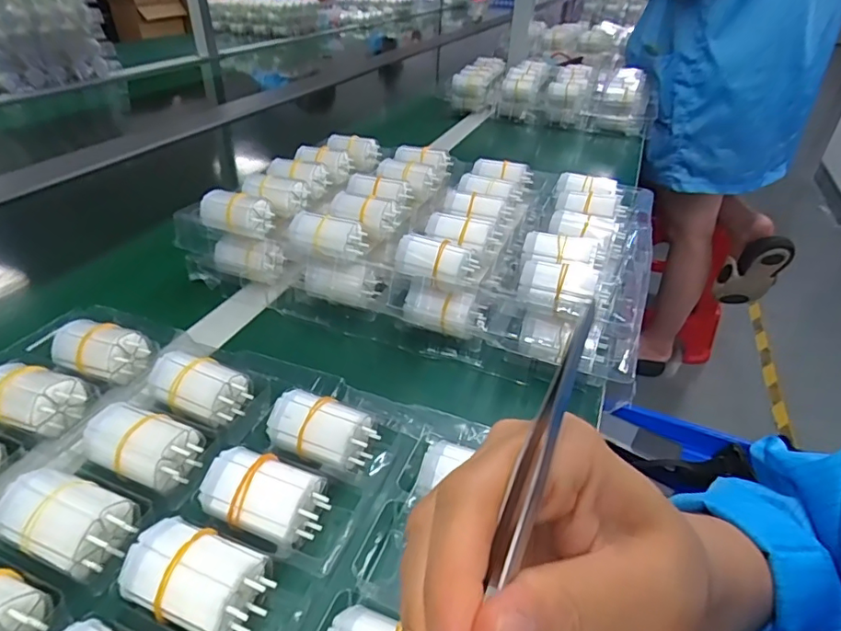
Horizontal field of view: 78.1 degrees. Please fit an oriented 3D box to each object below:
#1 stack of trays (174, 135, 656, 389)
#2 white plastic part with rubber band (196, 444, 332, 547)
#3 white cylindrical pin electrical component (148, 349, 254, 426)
[{"bbox_3d":[0.010,-0.085,0.512,0.384,0.078,0.262,13,35,13],"label":"stack of trays"},{"bbox_3d":[-0.084,0.099,0.282,0.063,0.034,0.038,11,35,10],"label":"white plastic part with rubber band"},{"bbox_3d":[-0.148,0.048,0.342,0.062,0.027,0.034,12,35,12],"label":"white cylindrical pin electrical component"}]

